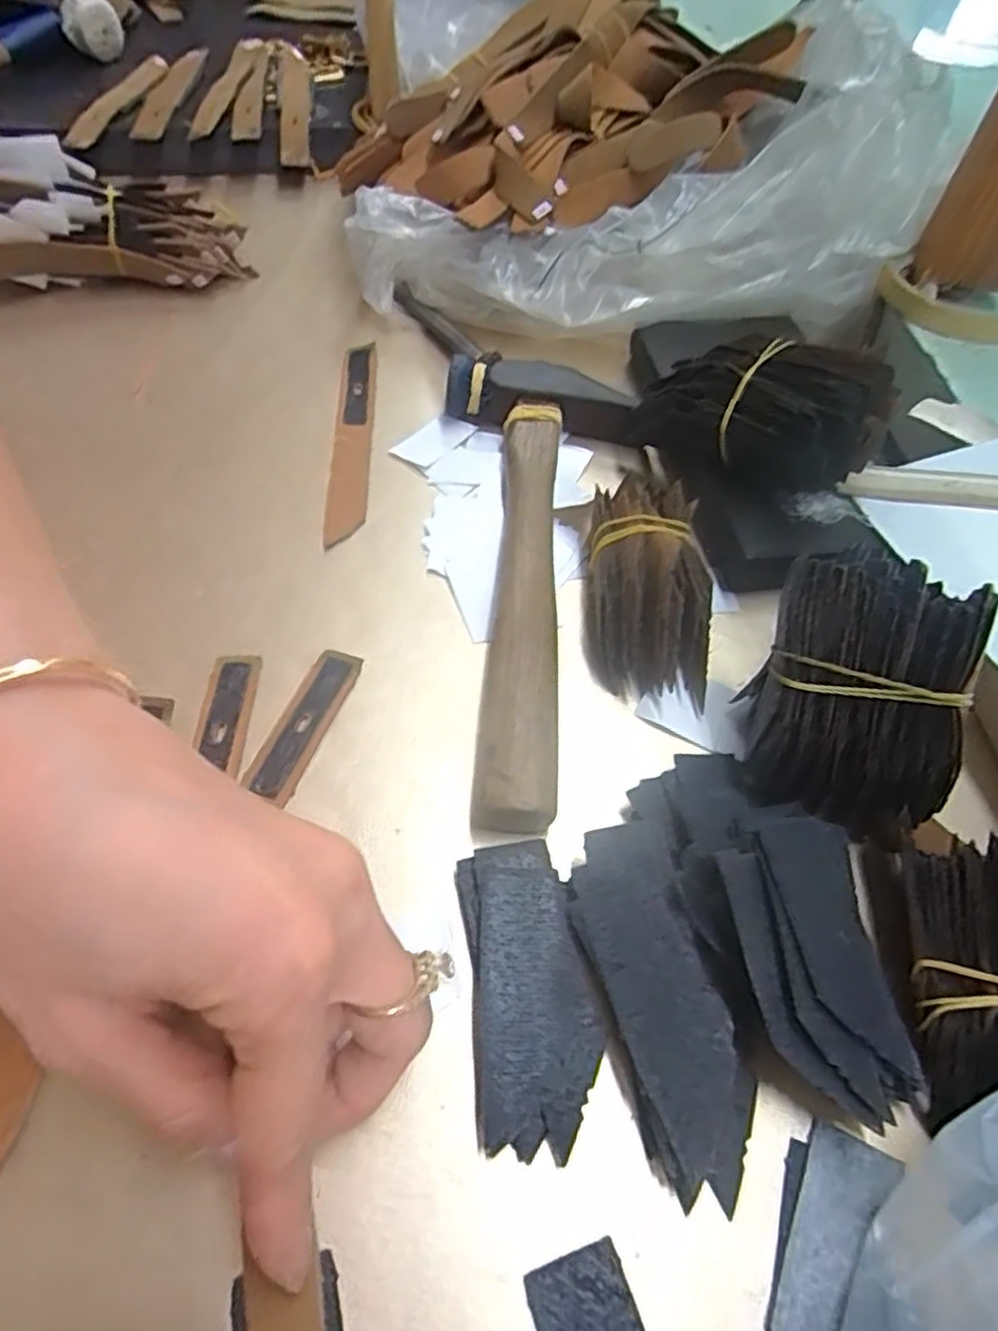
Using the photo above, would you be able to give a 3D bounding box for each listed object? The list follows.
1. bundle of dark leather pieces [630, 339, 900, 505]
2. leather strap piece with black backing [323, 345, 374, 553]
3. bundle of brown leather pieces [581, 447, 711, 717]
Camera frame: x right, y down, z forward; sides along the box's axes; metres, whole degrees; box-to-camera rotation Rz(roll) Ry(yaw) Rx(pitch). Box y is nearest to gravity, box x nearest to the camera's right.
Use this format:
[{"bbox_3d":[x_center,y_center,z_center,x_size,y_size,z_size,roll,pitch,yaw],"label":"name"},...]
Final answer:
[{"bbox_3d":[0.101,-0.101,0.280,0.086,0.043,0.052,33,61,17],"label":"bundle of dark leather pieces"},{"bbox_3d":[-0.066,-0.103,0.324,0.016,0.005,0.126,-1,57,-4],"label":"leather strap piece with black backing"},{"bbox_3d":[0.053,-0.031,0.266,0.039,0.039,0.089,2,70,-2],"label":"bundle of brown leather pieces"}]

